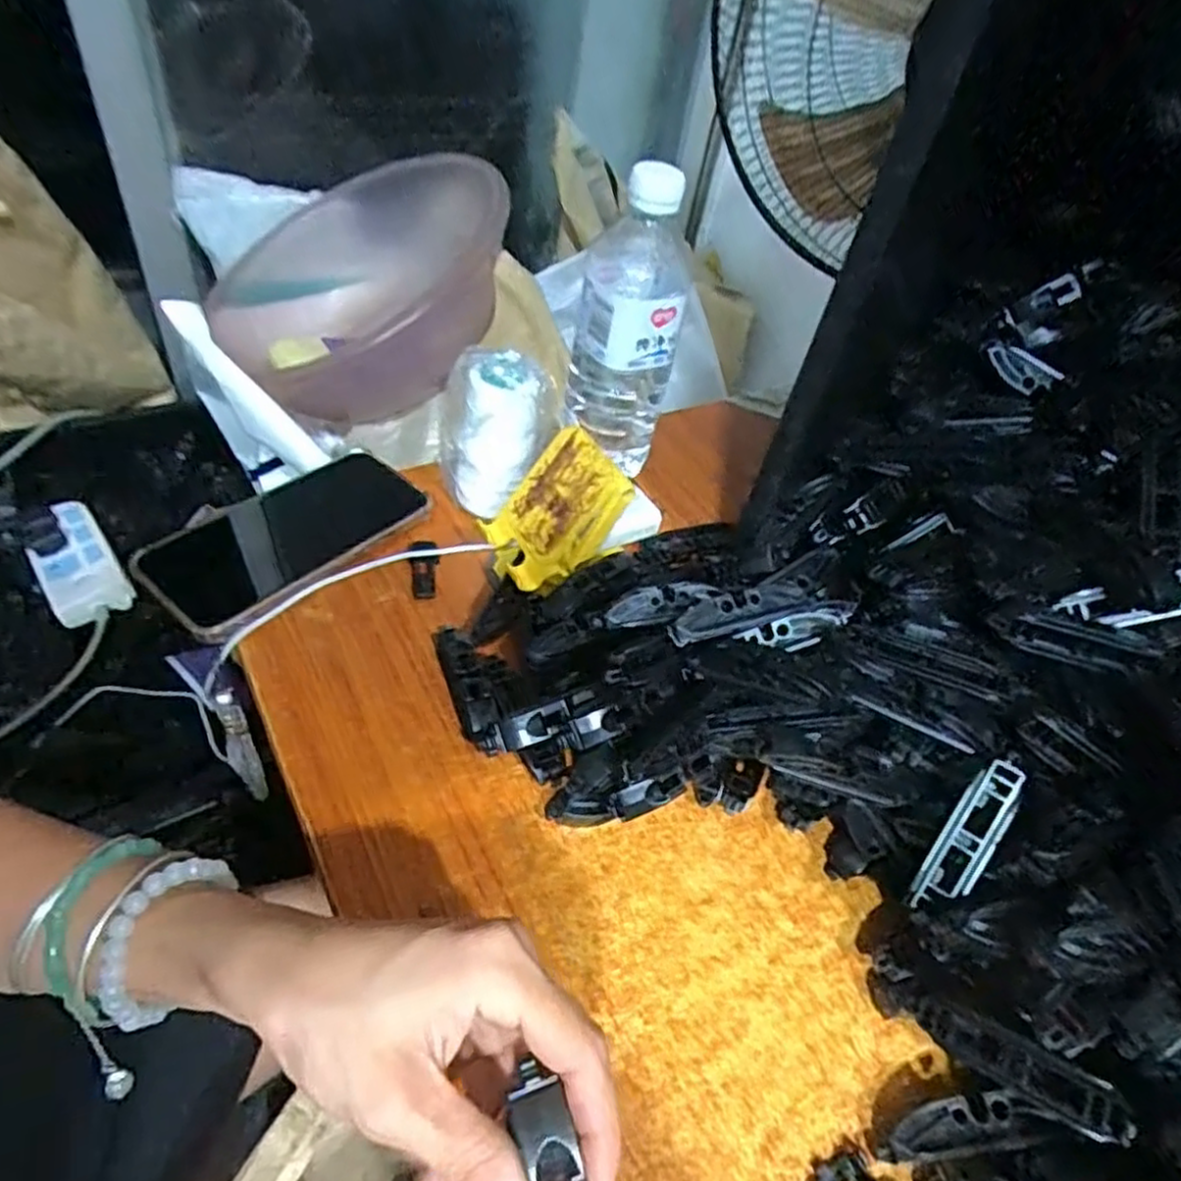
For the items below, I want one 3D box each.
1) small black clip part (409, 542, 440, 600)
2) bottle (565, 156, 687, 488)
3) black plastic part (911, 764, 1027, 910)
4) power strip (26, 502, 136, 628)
[{"bbox_3d":[-0.105,-0.013,0.462,0.016,0.014,0.043,-1,61,-8],"label":"small black clip part"},{"bbox_3d":[0.026,-0.182,0.497,0.069,0.184,0.079,11,46,-2],"label":"bottle"},{"bbox_3d":[0.164,0.108,0.317,0.022,0.007,0.071,34,89,22],"label":"black plastic part"},{"bbox_3d":[-0.573,-0.030,0.808,0.074,0.024,0.169,-27,58,-32],"label":"power strip"}]

